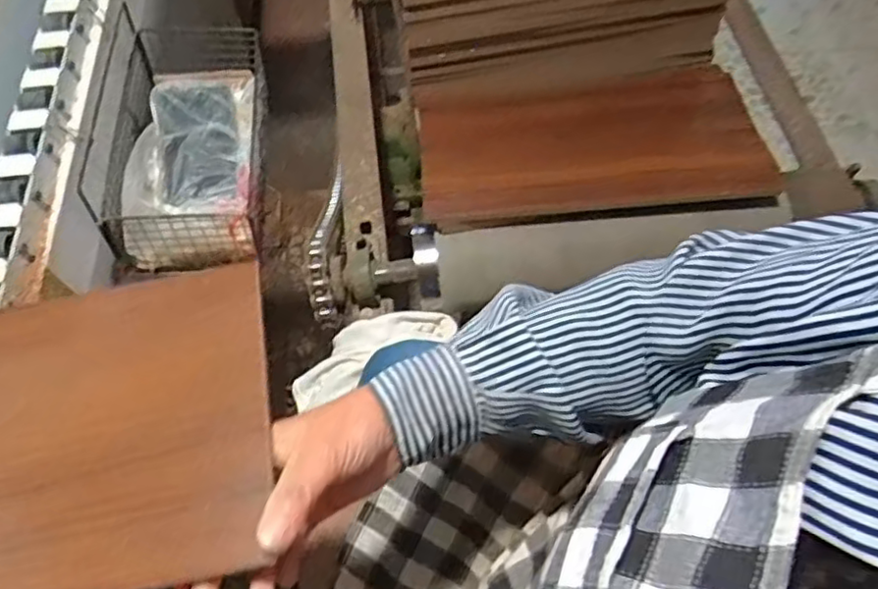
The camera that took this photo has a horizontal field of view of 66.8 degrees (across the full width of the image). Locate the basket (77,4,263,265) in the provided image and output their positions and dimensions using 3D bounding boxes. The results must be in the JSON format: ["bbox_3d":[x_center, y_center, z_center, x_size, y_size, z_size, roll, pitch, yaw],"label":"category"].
[{"bbox_3d":[-0.255,-0.167,0.686,0.129,0.106,0.271,-6,60,-3],"label":"basket"}]

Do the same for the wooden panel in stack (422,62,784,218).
[{"bbox_3d":[0.179,-0.173,0.776,0.391,0.022,0.199,-7,60,-3],"label":"wooden panel in stack"}]

